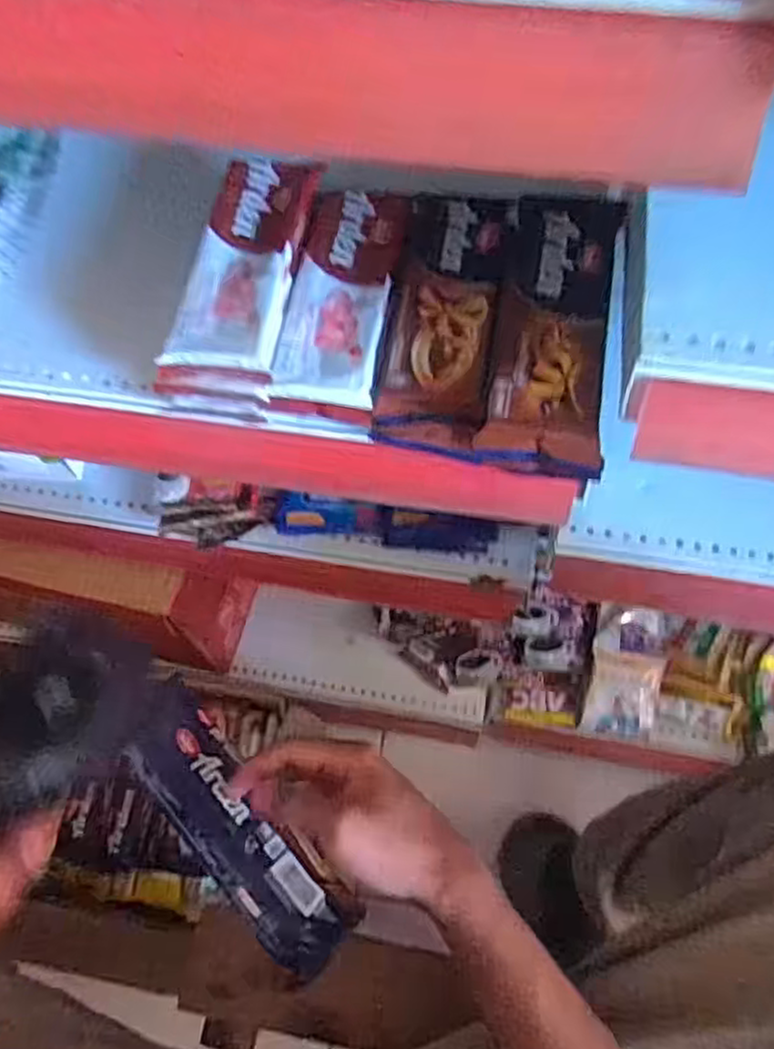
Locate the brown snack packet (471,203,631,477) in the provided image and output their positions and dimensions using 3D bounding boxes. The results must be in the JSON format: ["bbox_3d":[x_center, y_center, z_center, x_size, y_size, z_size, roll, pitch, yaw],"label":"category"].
[{"bbox_3d":[0.094,-0.115,0.399,0.061,0.022,0.177,10,67,7],"label":"brown snack packet"}]

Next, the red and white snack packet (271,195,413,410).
[{"bbox_3d":[-0.026,-0.143,0.429,0.059,0.010,0.161,7,66,5],"label":"red and white snack packet"}]

